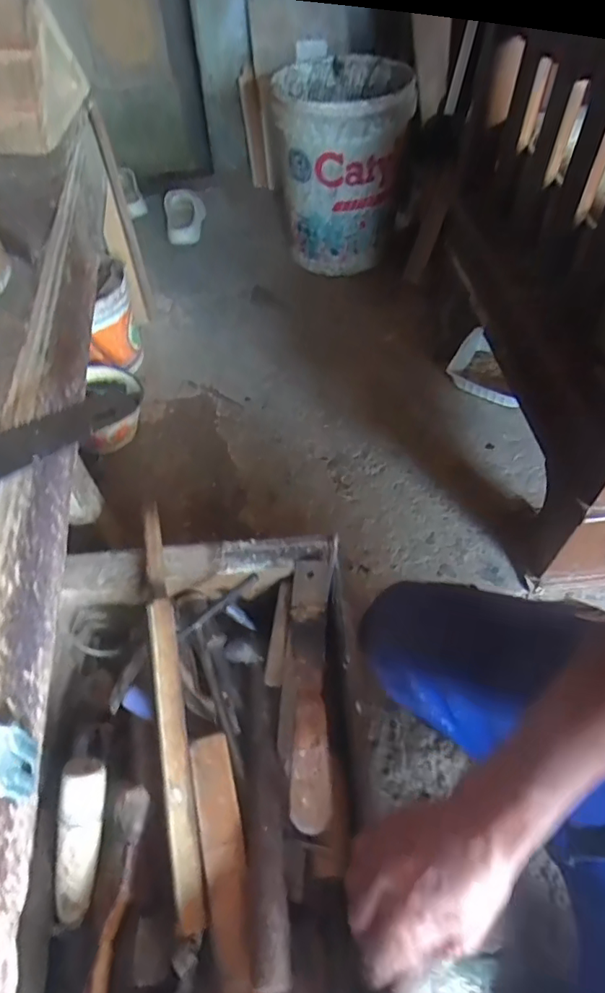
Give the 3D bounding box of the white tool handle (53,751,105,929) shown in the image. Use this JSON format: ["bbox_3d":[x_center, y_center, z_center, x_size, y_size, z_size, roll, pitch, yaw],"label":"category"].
[{"bbox_3d":[-0.193,0.297,0.449,0.033,0.021,0.134,3,87,4],"label":"white tool handle"}]

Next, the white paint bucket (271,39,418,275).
[{"bbox_3d":[0.092,-0.774,1.257,0.297,0.372,0.310,0,53,2],"label":"white paint bucket"}]

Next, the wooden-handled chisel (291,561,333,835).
[{"bbox_3d":[0.007,0.177,0.513,0.037,0.018,0.248,0,53,2],"label":"wooden-handled chisel"}]

